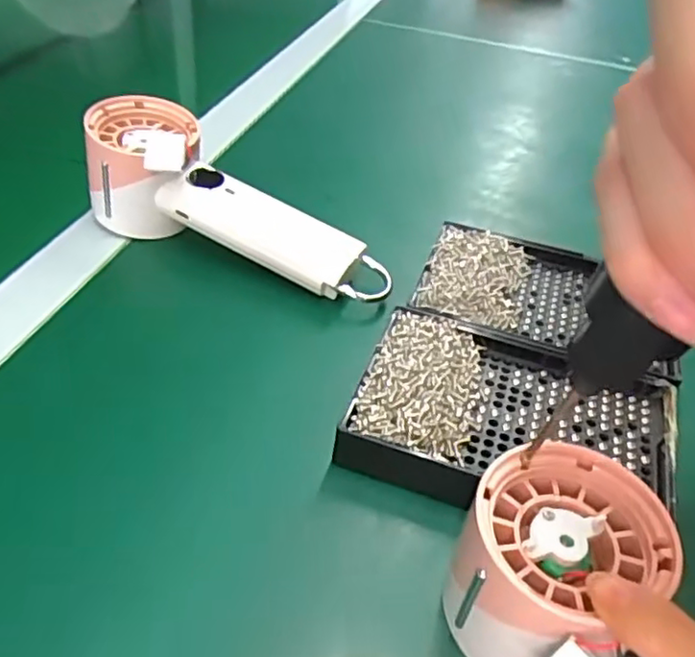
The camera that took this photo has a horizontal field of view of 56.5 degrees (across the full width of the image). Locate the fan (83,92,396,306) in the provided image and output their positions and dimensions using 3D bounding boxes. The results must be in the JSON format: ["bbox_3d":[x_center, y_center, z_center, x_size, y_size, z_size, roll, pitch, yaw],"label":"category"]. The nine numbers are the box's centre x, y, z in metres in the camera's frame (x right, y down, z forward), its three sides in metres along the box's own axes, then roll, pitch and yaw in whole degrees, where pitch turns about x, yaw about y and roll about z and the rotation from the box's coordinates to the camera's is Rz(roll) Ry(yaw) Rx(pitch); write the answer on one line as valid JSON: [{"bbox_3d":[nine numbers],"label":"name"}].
[{"bbox_3d":[-0.064,-0.069,0.376,0.196,0.069,0.063,29,46,6],"label":"fan"}]

